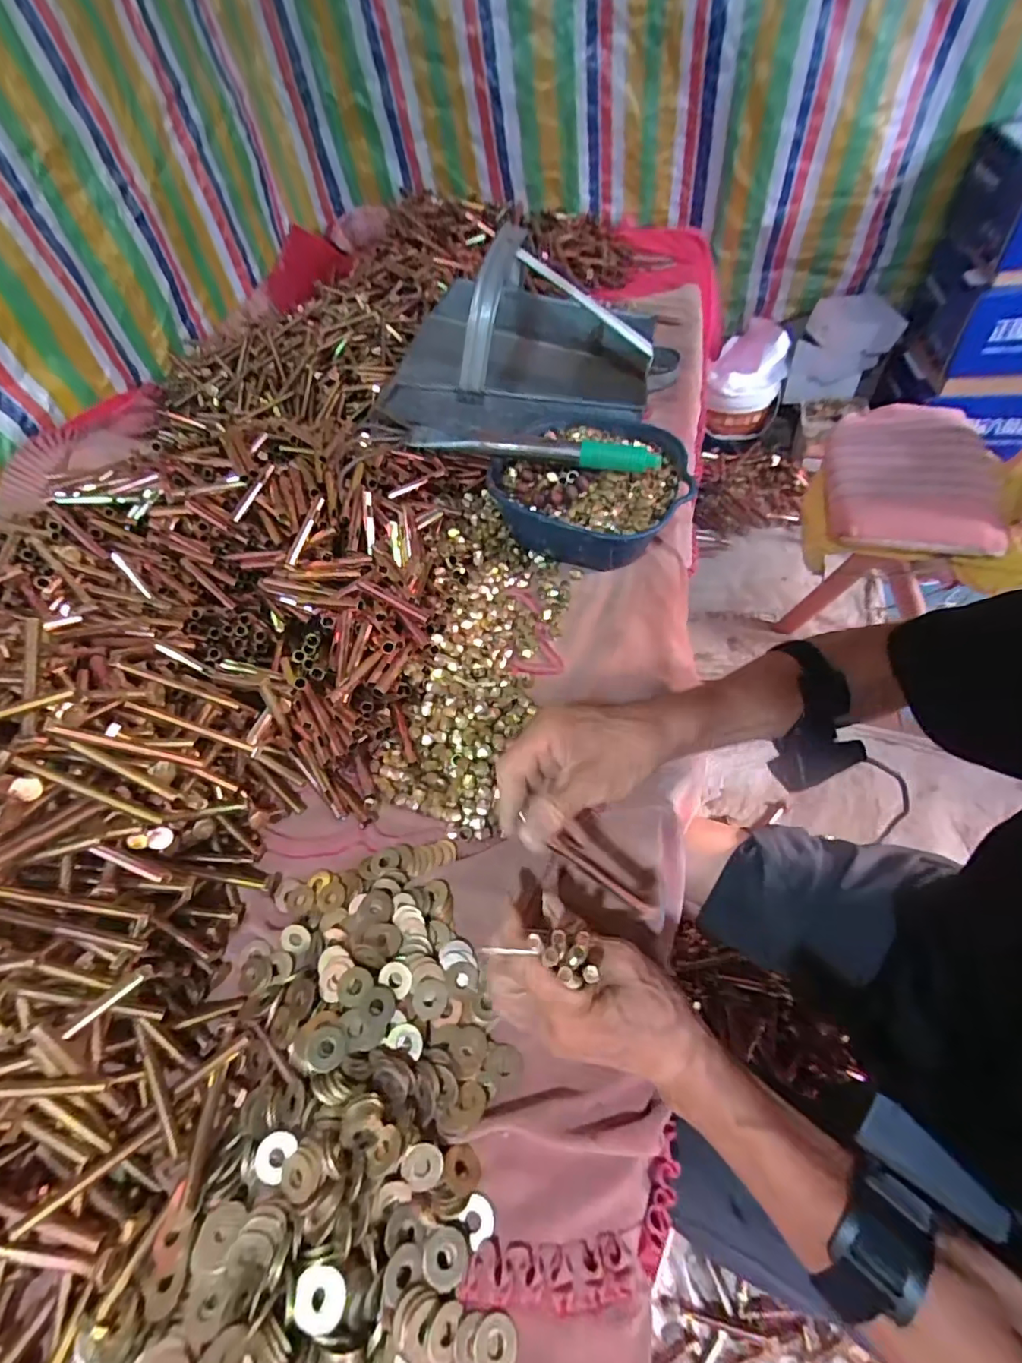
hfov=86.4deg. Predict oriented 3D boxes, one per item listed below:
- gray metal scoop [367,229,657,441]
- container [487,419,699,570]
[{"bbox_3d":[0.016,-0.505,0.801,0.370,0.221,0.352,10,55,8],"label":"gray metal scoop"},{"bbox_3d":[0.101,-0.233,0.660,0.211,0.103,0.220,-1,54,1],"label":"container"}]

